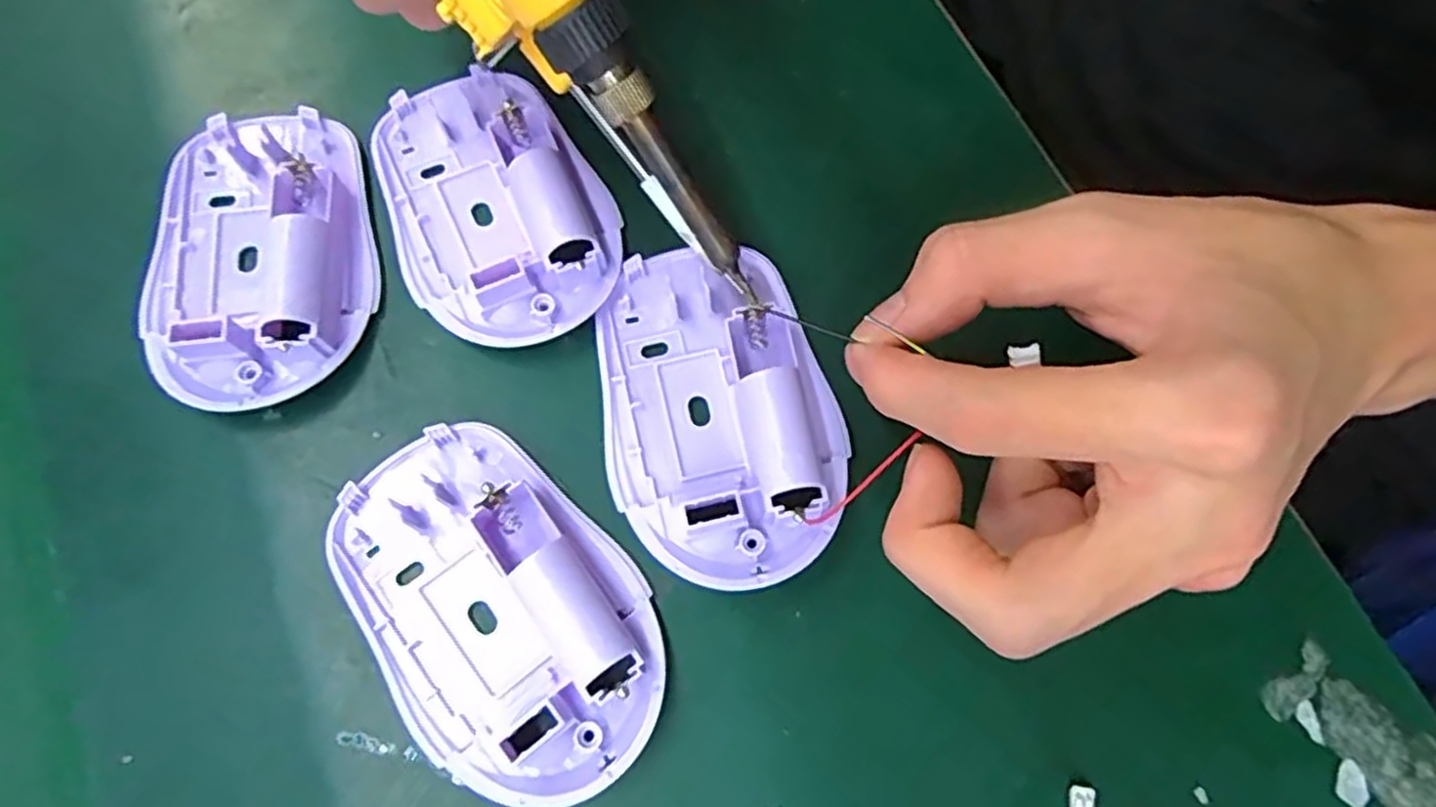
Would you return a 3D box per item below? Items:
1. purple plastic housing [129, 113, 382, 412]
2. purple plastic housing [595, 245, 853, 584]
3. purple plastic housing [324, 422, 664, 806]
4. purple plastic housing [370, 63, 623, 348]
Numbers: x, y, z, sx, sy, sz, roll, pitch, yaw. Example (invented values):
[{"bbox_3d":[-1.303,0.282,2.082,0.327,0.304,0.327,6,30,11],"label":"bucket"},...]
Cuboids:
[{"bbox_3d":[-0.131,-0.044,0.215,0.059,0.017,0.094,-9,71,-6],"label":"purple plastic housing"},{"bbox_3d":[-0.002,0.000,0.202,0.056,0.021,0.094,-13,71,-7],"label":"purple plastic housing"},{"bbox_3d":[-0.054,0.049,0.186,0.061,0.017,0.095,-32,75,-13],"label":"purple plastic housing"},{"bbox_3d":[-0.067,-0.061,0.223,0.060,0.014,0.093,-27,74,-9],"label":"purple plastic housing"}]

